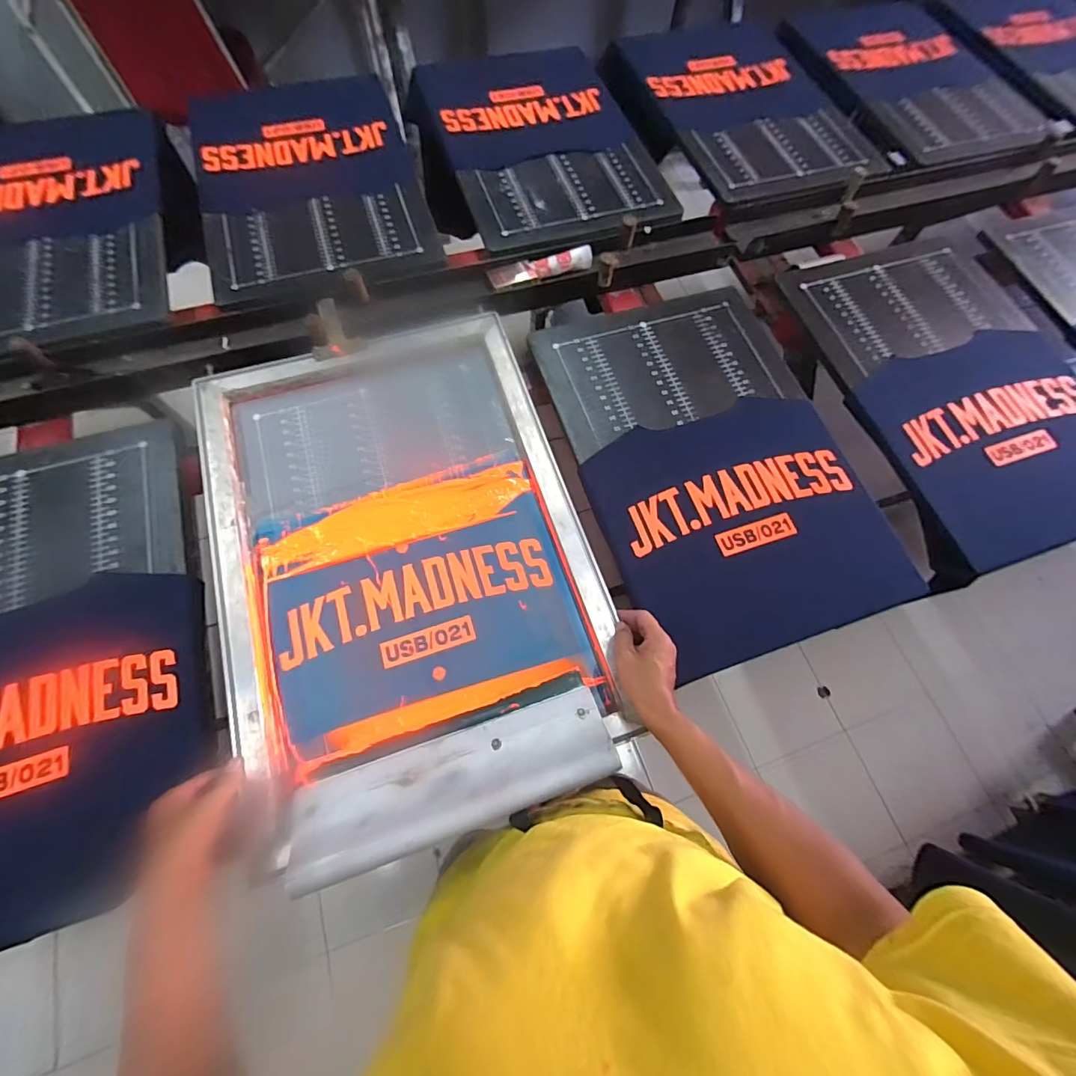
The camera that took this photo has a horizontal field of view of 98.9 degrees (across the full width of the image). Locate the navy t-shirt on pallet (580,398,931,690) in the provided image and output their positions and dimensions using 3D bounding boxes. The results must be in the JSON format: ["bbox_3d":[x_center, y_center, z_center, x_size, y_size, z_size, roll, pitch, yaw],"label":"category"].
[{"bbox_3d":[0.305,-0.024,0.680,0.395,0.031,0.359,-18,72,-9],"label":"navy t-shirt on pallet"}]

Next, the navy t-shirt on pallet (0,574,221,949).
[{"bbox_3d":[-0.587,0.248,0.532,0.395,0.026,0.362,-17,70,-10],"label":"navy t-shirt on pallet"}]

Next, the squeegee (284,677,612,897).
[{"bbox_3d":[-0.086,0.262,0.506,0.339,0.030,0.109,-17,48,-12],"label":"squeegee"}]

